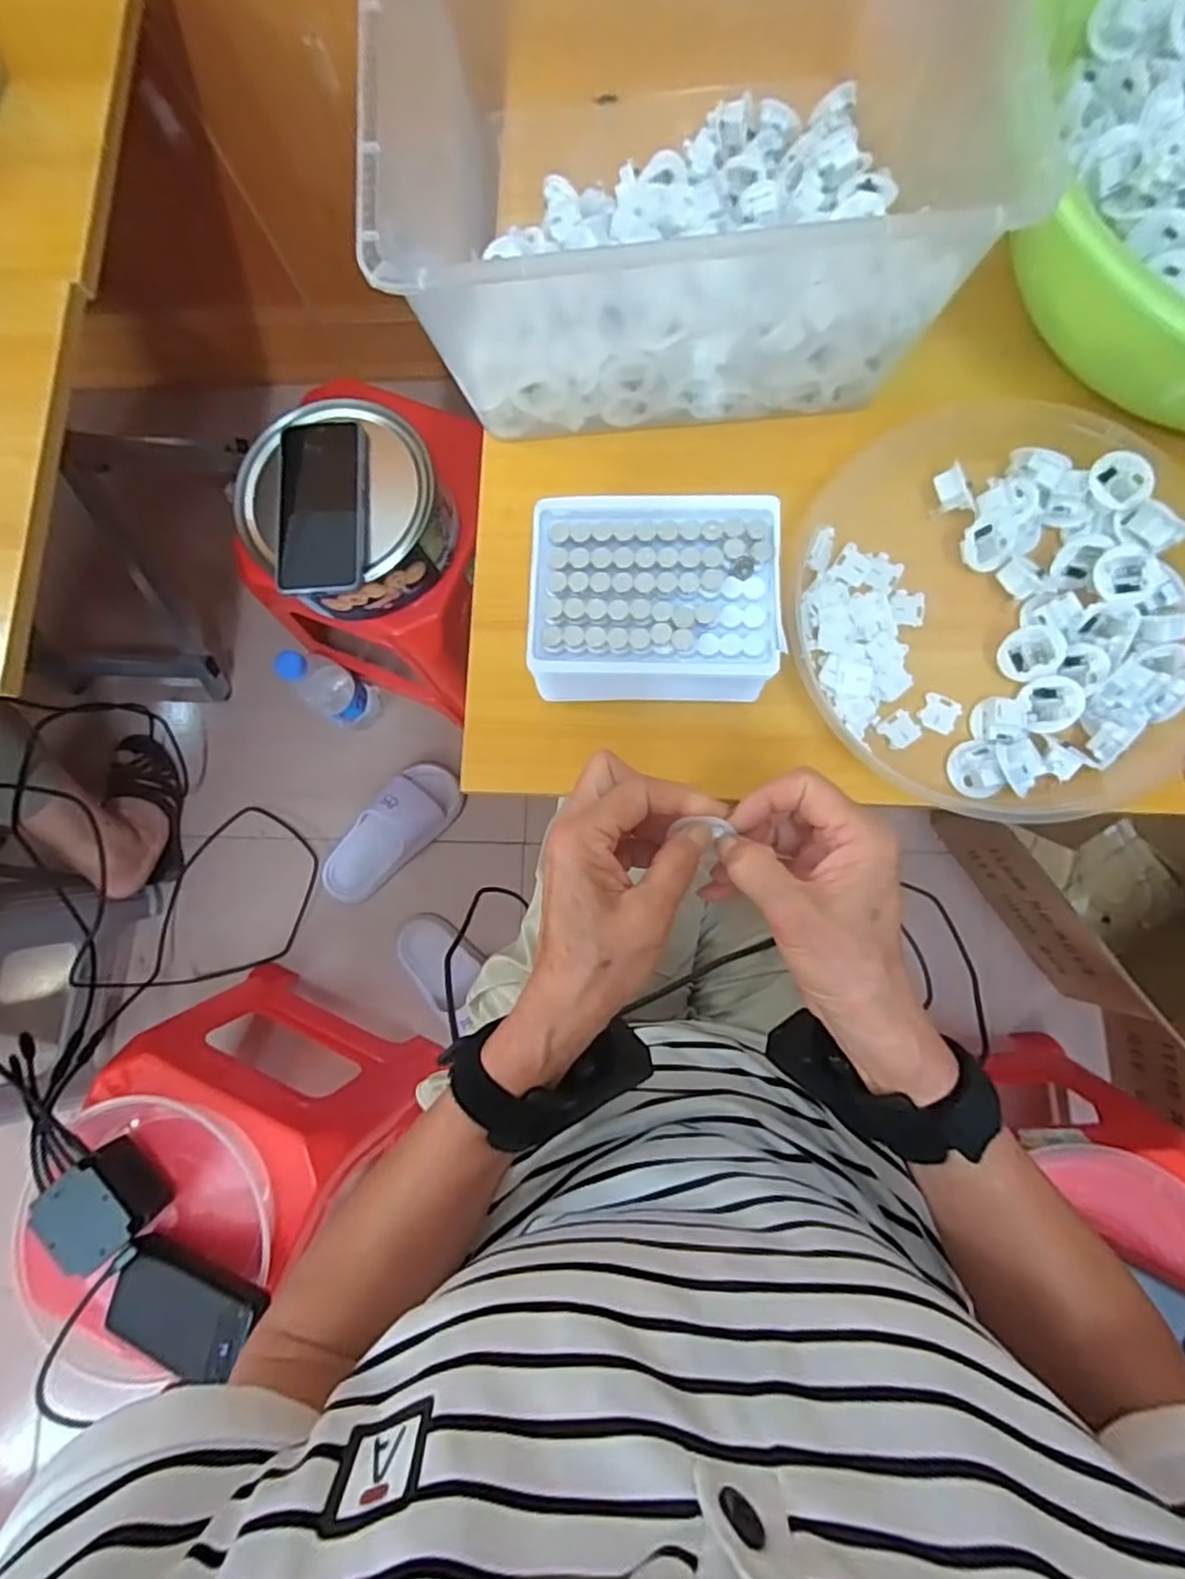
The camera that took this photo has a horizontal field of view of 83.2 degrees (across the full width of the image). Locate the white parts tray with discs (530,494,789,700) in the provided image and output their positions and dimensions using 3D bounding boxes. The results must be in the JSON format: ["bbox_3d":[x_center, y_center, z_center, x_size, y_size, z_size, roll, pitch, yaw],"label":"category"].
[{"bbox_3d":[0.034,-0.102,0.379,0.130,0.064,0.108,1,84,4],"label":"white parts tray with discs"}]

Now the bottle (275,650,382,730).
[{"bbox_3d":[-0.339,-0.132,0.832,0.080,0.200,0.065,30,86,7],"label":"bottle"}]

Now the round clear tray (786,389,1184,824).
[{"bbox_3d":[0.247,-0.105,0.377,0.260,0.033,0.231,7,84,5],"label":"round clear tray"}]

